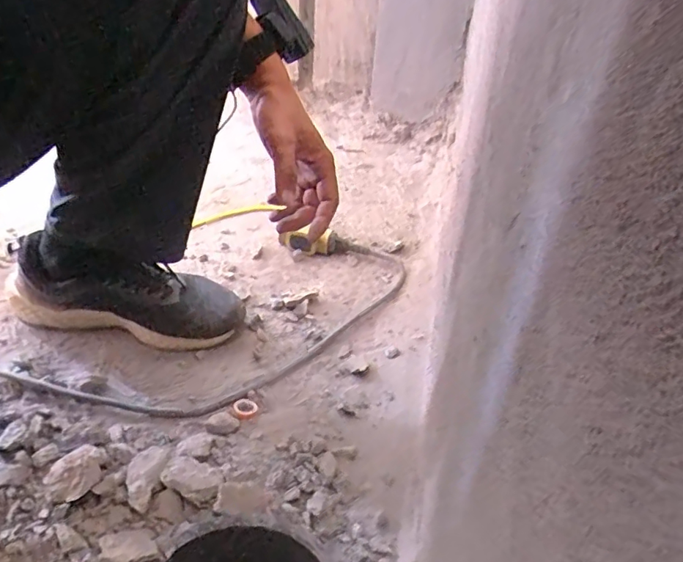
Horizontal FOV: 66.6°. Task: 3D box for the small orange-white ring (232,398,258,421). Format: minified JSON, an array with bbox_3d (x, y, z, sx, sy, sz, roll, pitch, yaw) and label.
[{"bbox_3d":[-0.106,0.140,0.569,0.026,0.006,0.026,3,37,-2],"label":"small orange-white ring"}]

